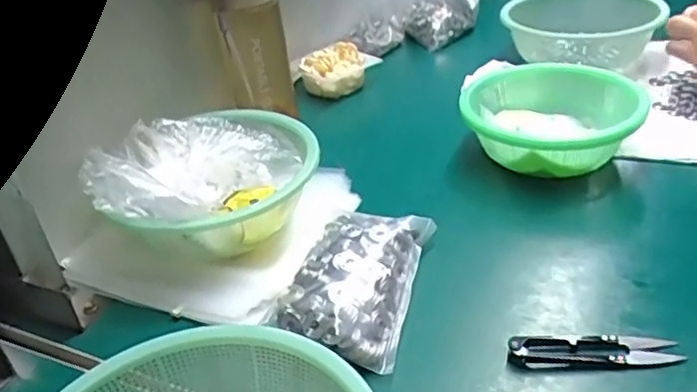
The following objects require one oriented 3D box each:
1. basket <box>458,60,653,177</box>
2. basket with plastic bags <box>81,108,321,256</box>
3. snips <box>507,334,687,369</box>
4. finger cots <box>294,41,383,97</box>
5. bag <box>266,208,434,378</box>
[{"bbox_3d":[0.194,-0.070,0.593,0.161,0.061,0.182,4,34,16],"label":"basket"},{"bbox_3d":[-0.112,-0.017,0.530,0.169,0.094,0.181,-3,32,5],"label":"basket with plastic bags"},{"bbox_3d":[0.154,0.096,0.389,0.102,0.011,0.023,-2,33,6],"label":"snips"},{"bbox_3d":[-0.017,-0.163,0.789,0.086,0.038,0.075,-30,39,-33],"label":"finger cots"},{"bbox_3d":[0.011,0.056,0.450,0.088,0.033,0.138,10,36,23],"label":"bag"}]

